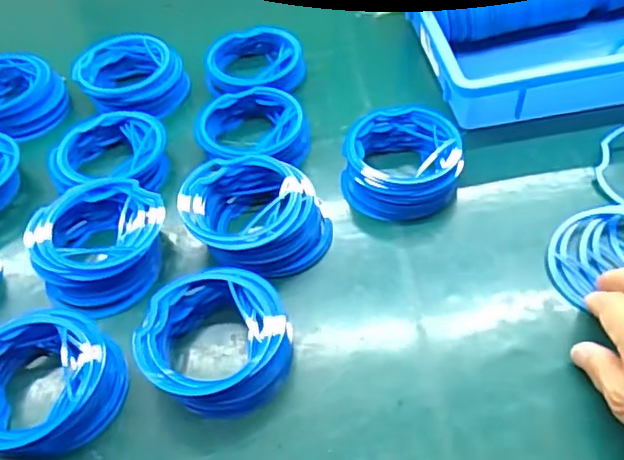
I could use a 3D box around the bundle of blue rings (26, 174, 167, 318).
[{"bbox_3d":[-0.170,0.012,0.498,0.101,0.050,0.103,-2,52,2],"label":"bundle of blue rings"}]

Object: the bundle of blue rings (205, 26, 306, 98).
[{"bbox_3d":[-0.060,-0.172,0.633,0.095,0.041,0.095,-2,52,2],"label":"bundle of blue rings"}]

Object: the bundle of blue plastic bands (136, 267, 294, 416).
[{"bbox_3d":[-0.066,0.078,0.431,0.103,0.034,0.098,-2,52,2],"label":"bundle of blue plastic bands"}]

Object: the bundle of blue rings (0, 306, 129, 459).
[{"bbox_3d":[-0.187,0.104,0.413,0.099,0.036,0.097,-2,52,2],"label":"bundle of blue rings"}]

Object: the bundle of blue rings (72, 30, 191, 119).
[{"bbox_3d":[-0.189,-0.157,0.630,0.106,0.042,0.094,24,58,21],"label":"bundle of blue rings"}]

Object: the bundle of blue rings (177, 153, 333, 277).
[{"bbox_3d":[-0.049,-0.015,0.497,0.104,0.041,0.110,-2,52,2],"label":"bundle of blue rings"}]

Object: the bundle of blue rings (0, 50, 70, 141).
[{"bbox_3d":[-0.311,-0.139,0.628,0.102,0.039,0.095,-2,52,2],"label":"bundle of blue rings"}]

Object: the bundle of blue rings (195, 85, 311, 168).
[{"bbox_3d":[-0.057,-0.092,0.568,0.093,0.045,0.095,-2,52,2],"label":"bundle of blue rings"}]

